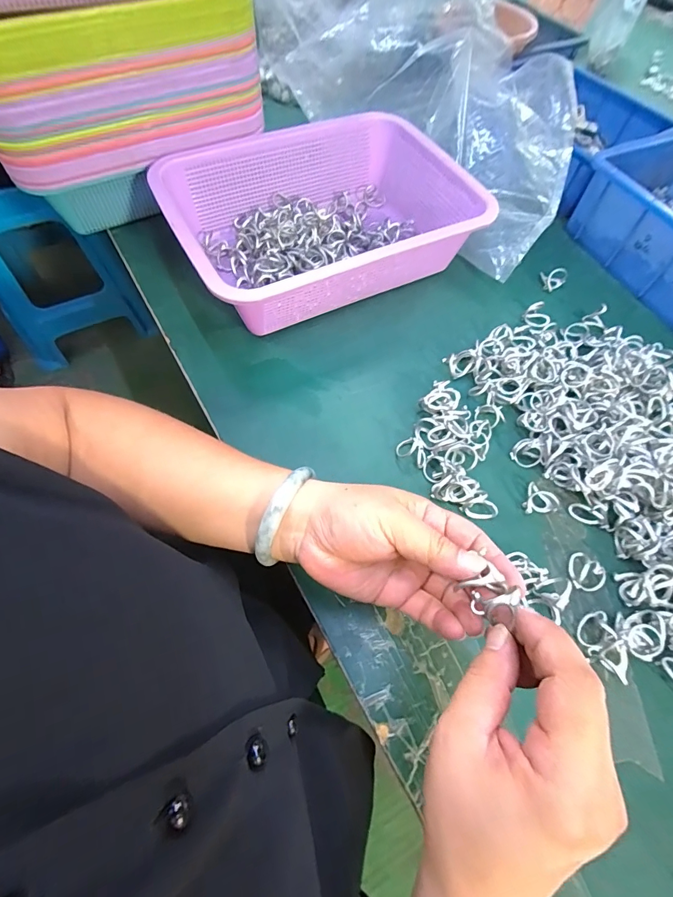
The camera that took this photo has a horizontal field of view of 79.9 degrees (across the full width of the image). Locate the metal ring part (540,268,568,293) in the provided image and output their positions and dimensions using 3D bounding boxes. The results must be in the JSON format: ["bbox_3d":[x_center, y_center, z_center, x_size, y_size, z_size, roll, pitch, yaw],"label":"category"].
[{"bbox_3d":[0.248,-0.197,0.462,0.028,0.019,0.021,34,67,13],"label":"metal ring part"}]

